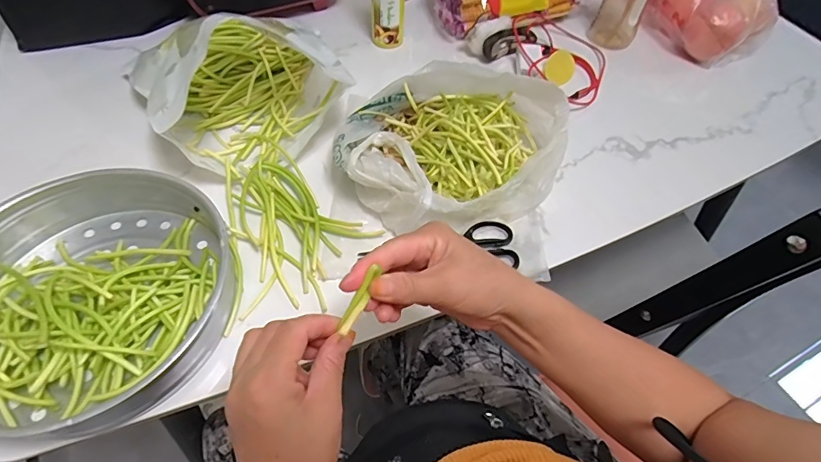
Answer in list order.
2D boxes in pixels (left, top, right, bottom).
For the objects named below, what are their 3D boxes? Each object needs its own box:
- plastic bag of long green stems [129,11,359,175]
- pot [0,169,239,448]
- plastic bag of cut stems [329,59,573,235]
[{"bbox_3d":[-0.212,-0.203,0.563,0.233,0.118,0.212,-27,61,-19],"label":"plastic bag of long green stems"},{"bbox_3d":[-0.307,0.057,0.419,0.245,0.079,0.251,1,56,-2],"label":"pot"},{"bbox_3d":[0.050,-0.106,0.535,0.272,0.086,0.197,-14,58,-12],"label":"plastic bag of cut stems"}]

